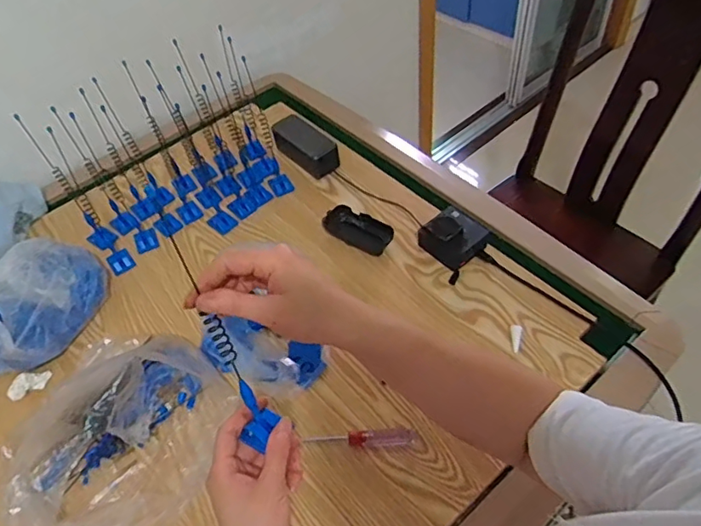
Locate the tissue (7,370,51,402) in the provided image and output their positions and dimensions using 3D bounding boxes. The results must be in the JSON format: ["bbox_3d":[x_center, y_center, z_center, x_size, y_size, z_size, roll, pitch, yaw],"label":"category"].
[{"bbox_3d":[-0.420,0.158,0.693,0.050,0.025,0.021,-24,53,-13],"label":"tissue"}]

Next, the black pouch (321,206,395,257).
[{"bbox_3d":[0.012,-0.052,0.814,0.106,0.028,0.049,25,58,24],"label":"black pouch"}]

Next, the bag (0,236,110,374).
[{"bbox_3d":[-0.437,0.047,0.735,0.149,0.102,0.210,14,54,17],"label":"bag"}]

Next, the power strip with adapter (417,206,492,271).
[{"bbox_3d":[0.149,-0.035,0.775,0.083,0.051,0.081,-36,56,-21],"label":"power strip with adapter"}]

